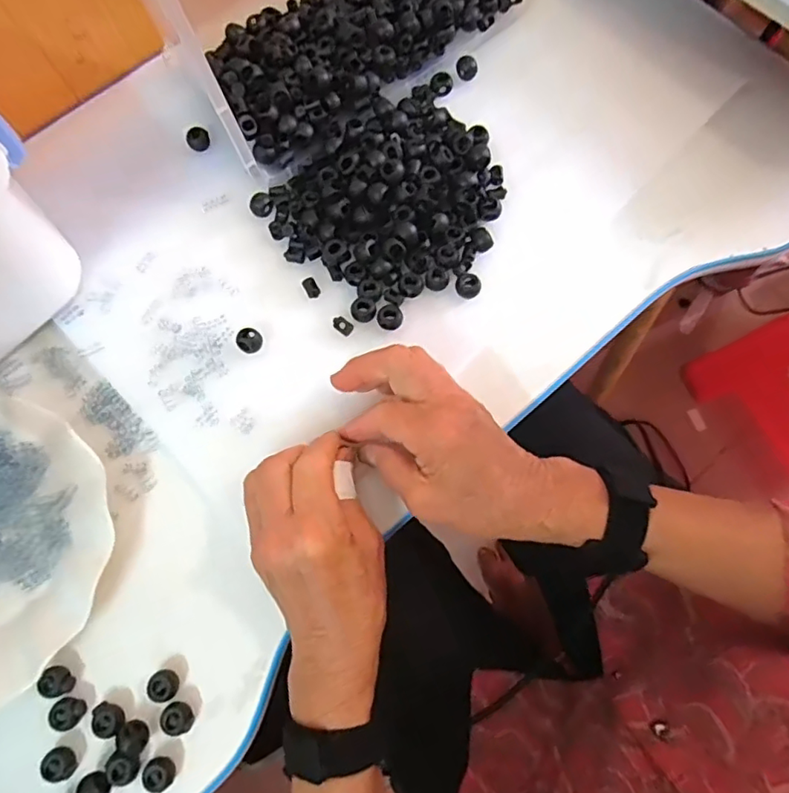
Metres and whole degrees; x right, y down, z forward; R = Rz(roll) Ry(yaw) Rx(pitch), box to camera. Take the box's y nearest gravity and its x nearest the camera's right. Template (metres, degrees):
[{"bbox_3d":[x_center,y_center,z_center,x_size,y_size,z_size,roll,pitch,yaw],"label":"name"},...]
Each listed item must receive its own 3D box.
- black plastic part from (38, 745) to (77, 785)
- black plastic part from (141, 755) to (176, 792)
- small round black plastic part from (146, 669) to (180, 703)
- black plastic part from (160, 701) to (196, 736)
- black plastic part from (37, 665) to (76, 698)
[{"bbox_3d":[-0.196,0.214,0.329,0.018,0.012,0.017,0,78,0],"label":"black plastic part"},{"bbox_3d":[-0.136,0.218,0.326,0.016,0.015,0.015,-5,73,0],"label":"black plastic part"},{"bbox_3d":[-0.138,0.173,0.339,0.016,0.016,0.013,23,75,8],"label":"small round black plastic part"},{"bbox_3d":[-0.128,0.190,0.334,0.015,0.015,0.019,-37,76,-9],"label":"black plastic part"},{"bbox_3d":[-0.204,0.172,0.342,0.016,0.012,0.017,-18,73,-4],"label":"black plastic part"}]

